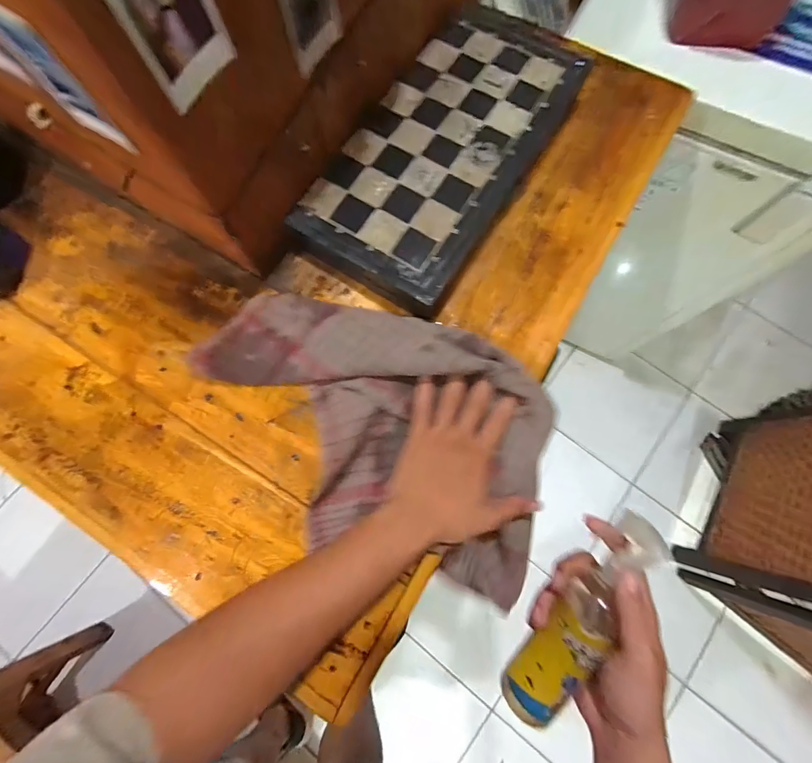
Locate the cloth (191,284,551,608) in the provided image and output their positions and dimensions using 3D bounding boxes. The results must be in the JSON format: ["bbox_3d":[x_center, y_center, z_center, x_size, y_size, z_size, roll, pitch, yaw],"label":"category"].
[{"bbox_3d":[-0.041,0.046,0.418,0.366,0.122,0.225,19,77,6],"label":"cloth"}]

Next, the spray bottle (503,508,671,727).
[{"bbox_3d":[0.140,0.193,0.305,0.040,0.043,0.191,32,97,9],"label":"spray bottle"}]

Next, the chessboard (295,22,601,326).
[{"bbox_3d":[0.047,-0.269,0.439,0.189,0.041,0.394,32,79,9],"label":"chessboard"}]

